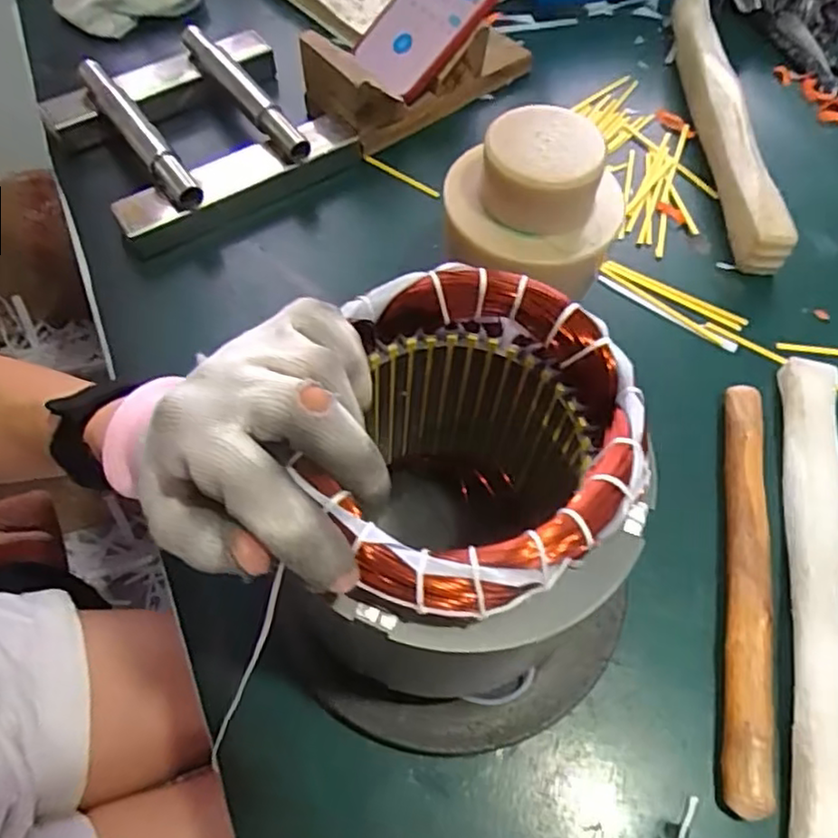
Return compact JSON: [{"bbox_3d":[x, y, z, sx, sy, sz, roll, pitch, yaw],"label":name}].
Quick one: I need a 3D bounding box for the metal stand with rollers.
[{"bbox_3d":[-0.176,-0.233,0.529,0.185,0.050,0.173,-31,66,-19],"label":"metal stand with rollers"}]

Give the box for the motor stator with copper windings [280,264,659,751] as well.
[{"bbox_3d":[0.015,0.053,0.300,0.146,0.169,0.160,1,59,-2],"label":"motor stator with copper windings"}]

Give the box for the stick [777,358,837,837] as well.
[{"bbox_3d":[0.225,0.090,0.380,0.030,0.026,0.298,13,60,5],"label":"stick"}]

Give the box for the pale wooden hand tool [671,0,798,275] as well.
[{"bbox_3d":[0.258,-0.258,0.566,0.033,0.044,0.313,0,60,-2],"label":"pale wooden hand tool"}]

